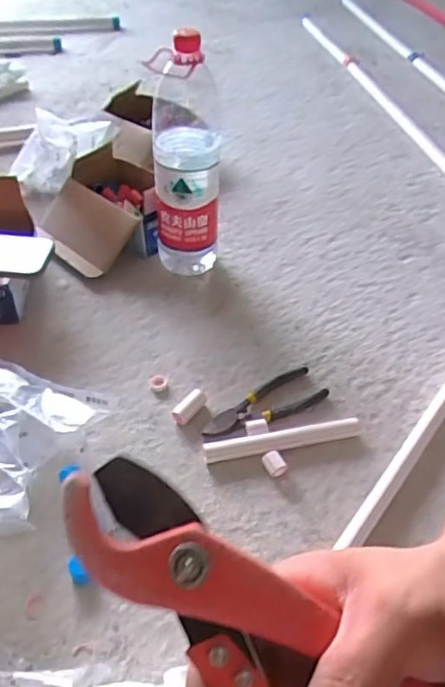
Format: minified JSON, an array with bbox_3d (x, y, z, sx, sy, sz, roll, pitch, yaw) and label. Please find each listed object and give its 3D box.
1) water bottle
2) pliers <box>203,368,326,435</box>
[{"bbox_3d":[-0.049,-0.236,0.794,0.091,0.303,0.098,3,46,2],"label":"water bottle"},{"bbox_3d":[0.052,0.072,0.684,0.156,0.010,0.058,-27,50,-25],"label":"pliers"}]

